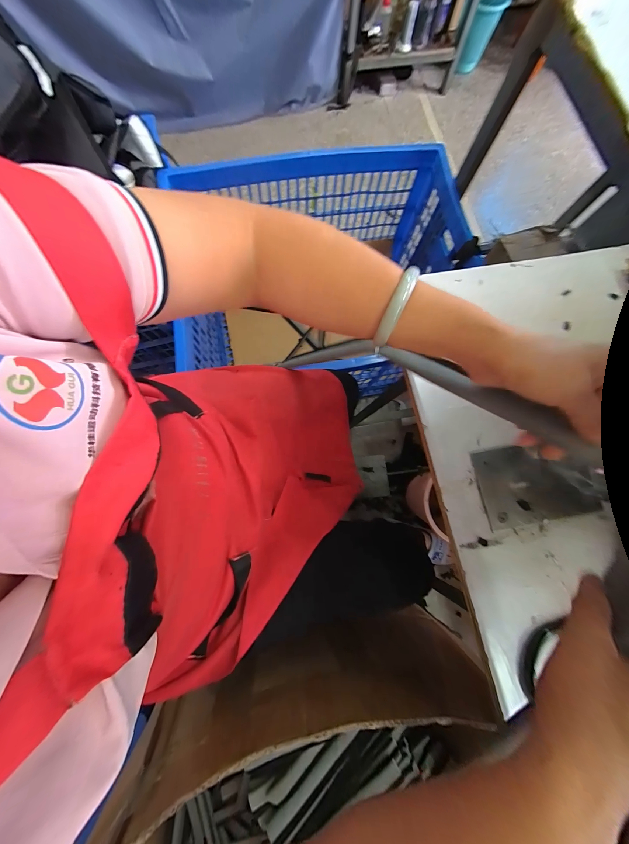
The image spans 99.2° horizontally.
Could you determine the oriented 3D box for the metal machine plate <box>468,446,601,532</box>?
[{"bbox_3d":[0.267,0.072,0.322,0.138,0.006,0.090,-9,79,-3],"label":"metal machine plate"}]

